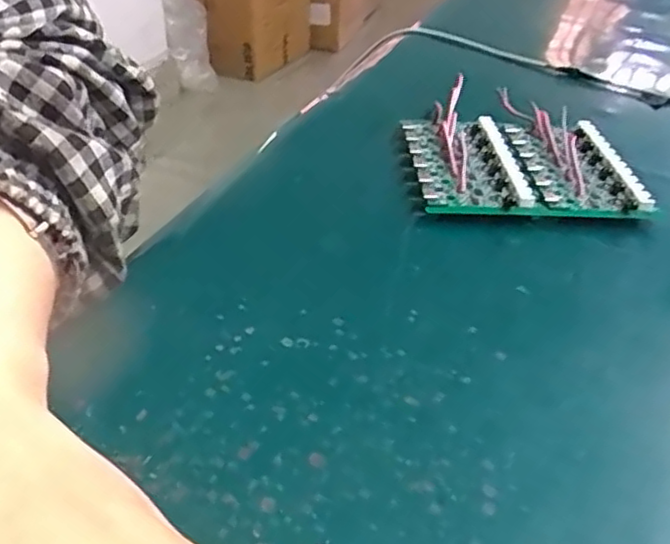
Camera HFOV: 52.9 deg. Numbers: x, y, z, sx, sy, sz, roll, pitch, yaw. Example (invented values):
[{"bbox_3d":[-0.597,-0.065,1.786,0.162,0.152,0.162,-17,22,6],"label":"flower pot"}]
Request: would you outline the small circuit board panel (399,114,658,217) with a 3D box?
[{"bbox_3d":[0.101,-0.059,0.374,0.114,0.022,0.094,2,36,-2],"label":"small circuit board panel"}]

